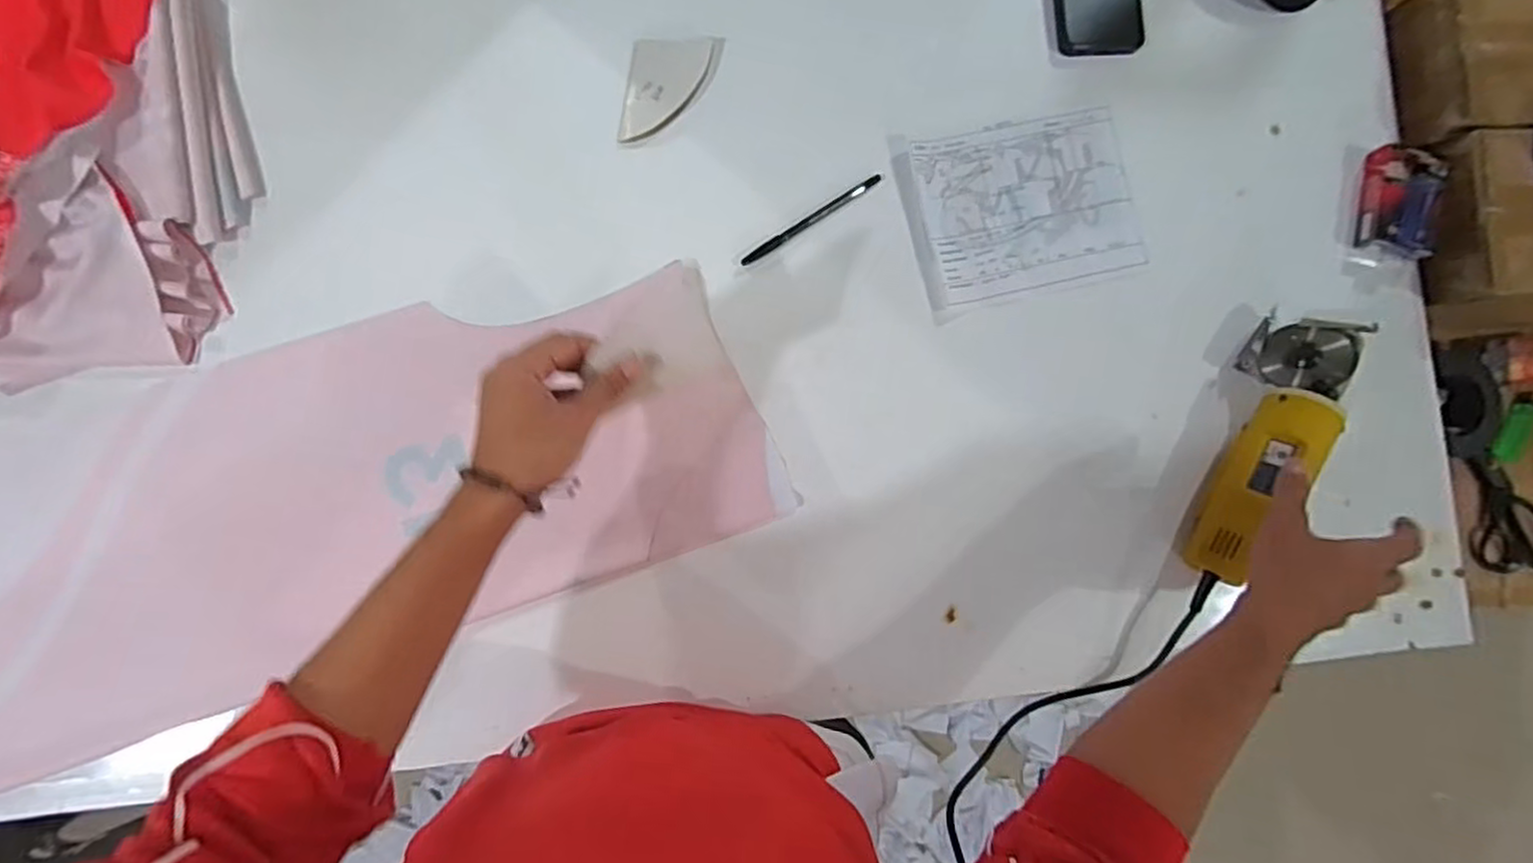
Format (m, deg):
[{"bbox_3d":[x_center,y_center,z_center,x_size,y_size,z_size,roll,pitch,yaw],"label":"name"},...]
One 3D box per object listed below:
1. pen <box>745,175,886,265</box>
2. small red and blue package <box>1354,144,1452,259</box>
[{"bbox_3d":[0.040,-0.188,0.599,0.145,0.008,0.009,-32,89,-7],"label":"pen"},{"bbox_3d":[0.586,-0.217,0.630,0.049,0.036,0.104,11,85,-4],"label":"small red and blue package"}]

